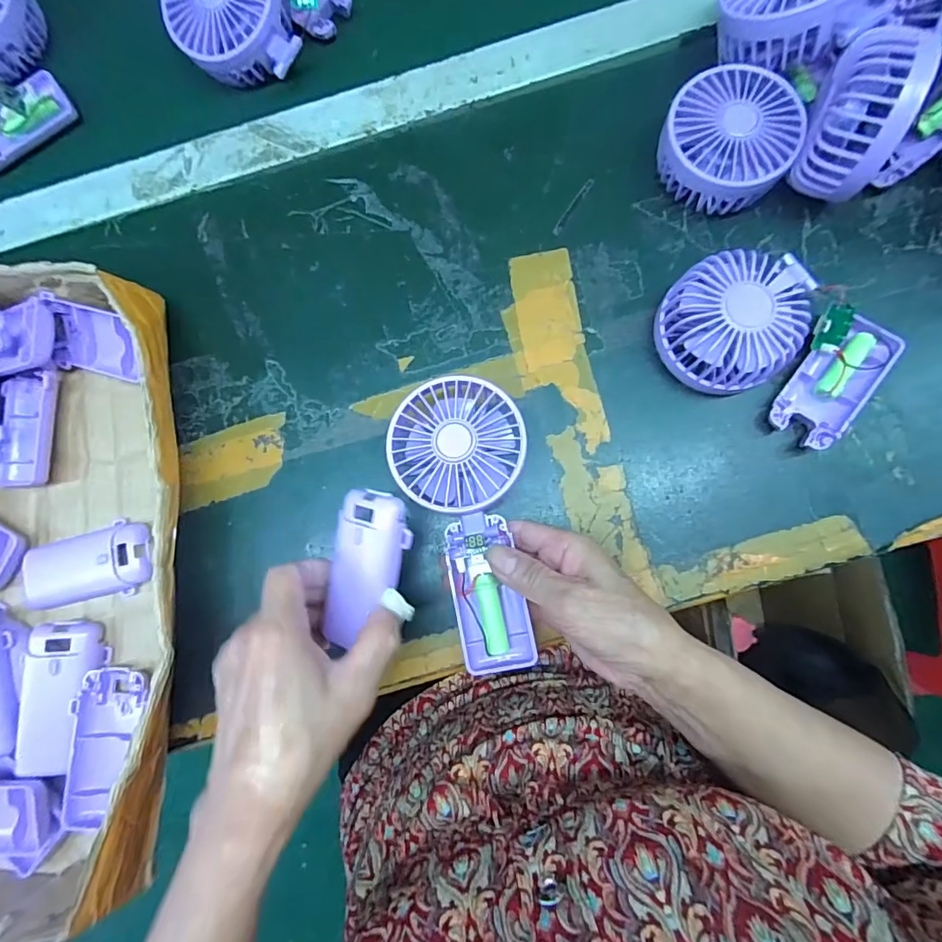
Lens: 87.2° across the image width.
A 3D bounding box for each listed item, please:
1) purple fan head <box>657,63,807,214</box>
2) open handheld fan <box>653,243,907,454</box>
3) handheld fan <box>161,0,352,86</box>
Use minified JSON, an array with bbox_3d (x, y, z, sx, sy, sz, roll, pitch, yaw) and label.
[{"bbox_3d":[0.173,-0.223,0.342,0.084,0.045,0.082,0,82,3],"label":"purple fan head"},{"bbox_3d":[0.198,-0.087,0.324,0.144,0.047,0.095,29,84,7],"label":"open handheld fan"},{"bbox_3d":[-0.160,-0.339,0.367,0.121,0.051,0.083,-1,81,3],"label":"handheld fan"}]

